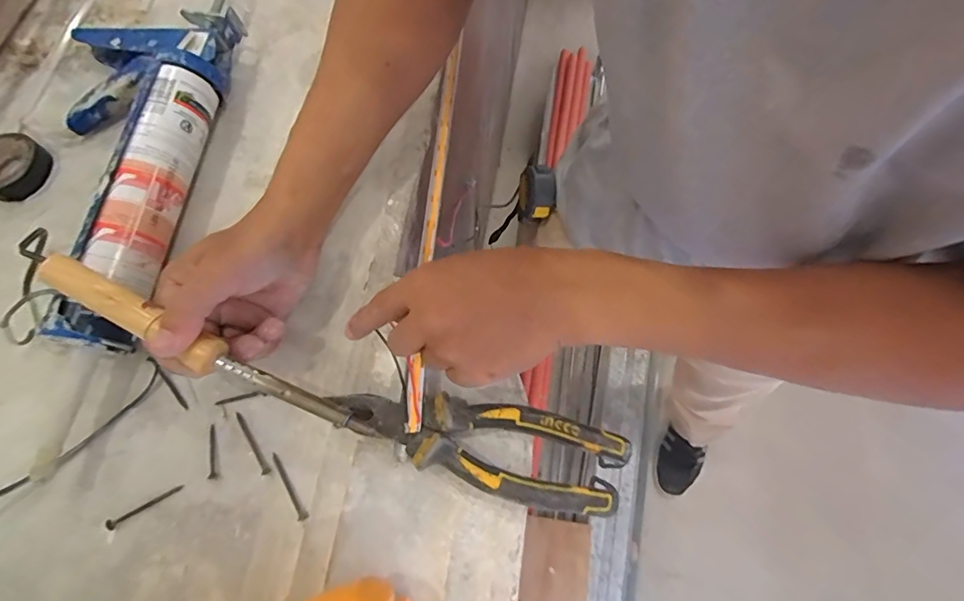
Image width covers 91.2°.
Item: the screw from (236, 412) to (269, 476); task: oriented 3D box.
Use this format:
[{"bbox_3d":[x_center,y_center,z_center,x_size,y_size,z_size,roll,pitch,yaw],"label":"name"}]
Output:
[{"bbox_3d":[-0.157,0.098,0.322,0.005,0.004,0.047,-31,75,-11],"label":"screw"}]

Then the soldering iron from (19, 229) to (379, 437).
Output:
[{"bbox_3d":[-0.172,0.027,0.286,0.233,0.023,0.021,29,73,-2],"label":"soldering iron"}]

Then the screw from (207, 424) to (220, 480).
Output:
[{"bbox_3d":[-0.184,0.103,0.320,0.006,0.004,0.036,-11,72,-5],"label":"screw"}]

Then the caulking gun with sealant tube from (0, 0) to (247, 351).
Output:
[{"bbox_3d":[-0.287,-0.130,0.375,0.136,0.056,0.342,4,71,0],"label":"caulking gun with sealant tube"}]

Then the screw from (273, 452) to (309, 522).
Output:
[{"bbox_3d":[-0.129,0.124,0.314,0.006,0.004,0.048,-31,75,-11],"label":"screw"}]

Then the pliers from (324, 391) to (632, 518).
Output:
[{"bbox_3d":[-0.002,0.094,0.314,0.186,0.029,0.056,15,72,4],"label":"pliers"}]

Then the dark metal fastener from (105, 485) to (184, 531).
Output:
[{"bbox_3d":[-0.223,0.137,0.312,0.049,0.005,0.006,-26,74,-10],"label":"dark metal fastener"}]

